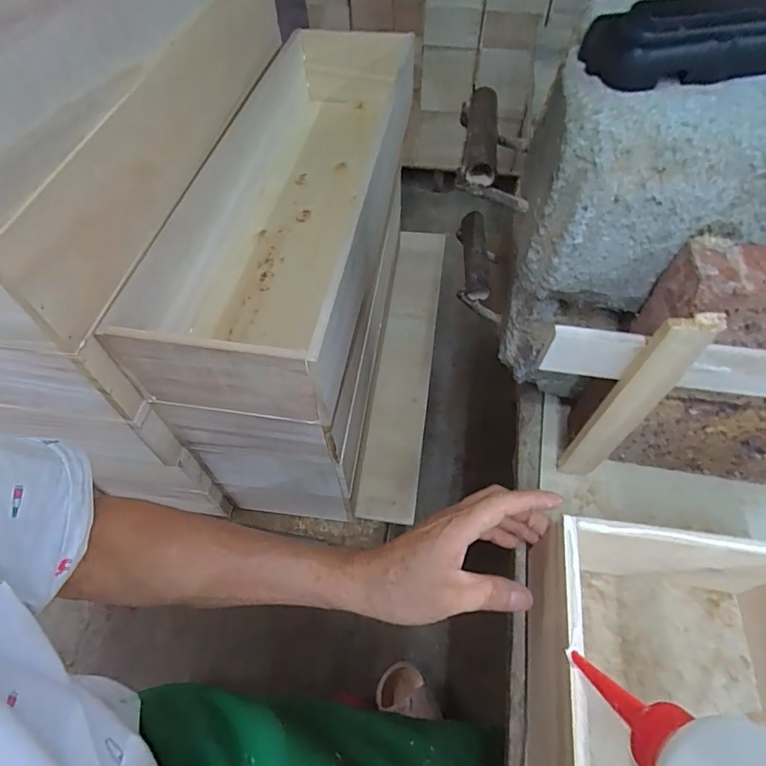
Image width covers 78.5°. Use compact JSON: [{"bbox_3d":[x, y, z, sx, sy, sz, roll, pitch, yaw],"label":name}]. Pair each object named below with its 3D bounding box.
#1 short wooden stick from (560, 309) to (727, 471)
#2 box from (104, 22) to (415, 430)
[{"bbox_3d":[0.165,0.025,0.329,0.031,0.203,0.009,5,56,4],"label":"short wooden stick"},{"bbox_3d":[-0.085,-0.220,0.518,0.171,0.100,0.550,7,56,5],"label":"box"}]

